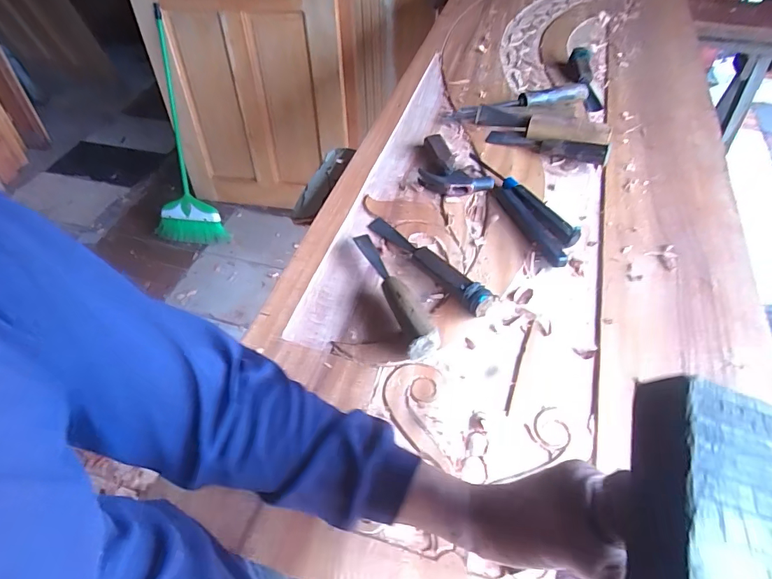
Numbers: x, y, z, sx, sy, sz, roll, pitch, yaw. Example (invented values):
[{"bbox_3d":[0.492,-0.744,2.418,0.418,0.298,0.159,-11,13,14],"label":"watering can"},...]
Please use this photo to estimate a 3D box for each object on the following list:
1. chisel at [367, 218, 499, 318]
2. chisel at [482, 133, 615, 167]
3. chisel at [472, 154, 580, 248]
[{"bbox_3d":[0.053,-0.044,0.570,0.032,0.033,0.221,-35,59,-21],"label":"chisel"},{"bbox_3d":[0.267,-0.243,0.711,0.194,0.031,0.028,22,58,19],"label":"chisel"},{"bbox_3d":[0.204,-0.143,0.646,0.030,0.023,0.232,-23,55,-13],"label":"chisel"}]

